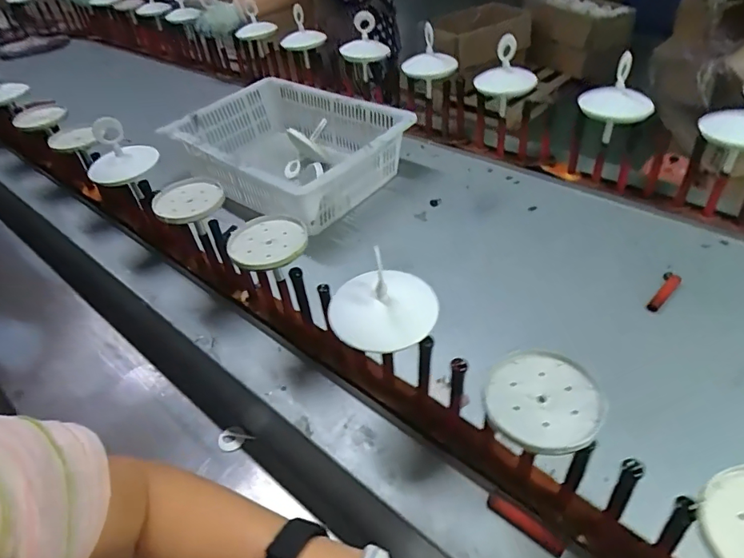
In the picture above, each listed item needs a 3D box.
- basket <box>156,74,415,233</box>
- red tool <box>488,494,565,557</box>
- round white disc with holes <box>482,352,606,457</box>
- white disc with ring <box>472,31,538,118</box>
[{"bbox_3d":[-0.190,-0.311,1.155,0.492,0.142,0.405,25,49,29],"label":"basket"},{"bbox_3d":[0.175,0.281,0.564,0.090,0.012,0.016,29,51,32],"label":"red tool"},{"bbox_3d":[0.168,0.117,0.481,0.107,0.014,0.109,-2,41,2],"label":"round white disc with holes"},{"bbox_3d":[0.277,-0.418,1.019,0.121,0.141,0.104,9,43,15],"label":"white disc with ring"}]

